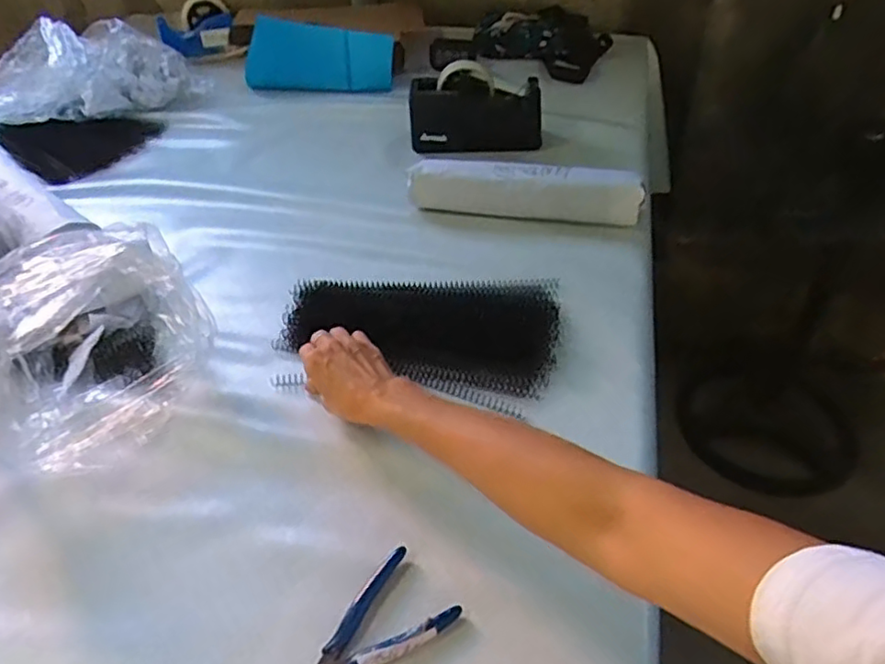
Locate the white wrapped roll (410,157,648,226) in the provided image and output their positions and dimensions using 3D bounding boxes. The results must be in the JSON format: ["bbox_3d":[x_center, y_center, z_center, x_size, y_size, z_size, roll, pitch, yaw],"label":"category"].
[{"bbox_3d":[0.107,-0.184,0.824,0.303,0.064,0.056,6,42,11],"label":"white wrapped roll"}]

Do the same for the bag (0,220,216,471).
[{"bbox_3d":[-0.357,-0.014,0.624,0.211,0.121,0.282,-27,46,-25],"label":"bag"}]

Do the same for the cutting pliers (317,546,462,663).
[{"bbox_3d":[-0.052,0.215,0.446,0.116,0.013,0.071,-34,49,-31],"label":"cutting pliers"}]

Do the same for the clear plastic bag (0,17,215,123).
[{"bbox_3d":[-0.636,-0.470,1.119,0.357,0.134,0.194,-31,48,-29],"label":"clear plastic bag"}]

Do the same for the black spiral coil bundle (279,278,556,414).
[{"bbox_3d":[-0.027,0.000,0.676,0.297,0.040,0.174,8,44,6],"label":"black spiral coil bundle"}]

